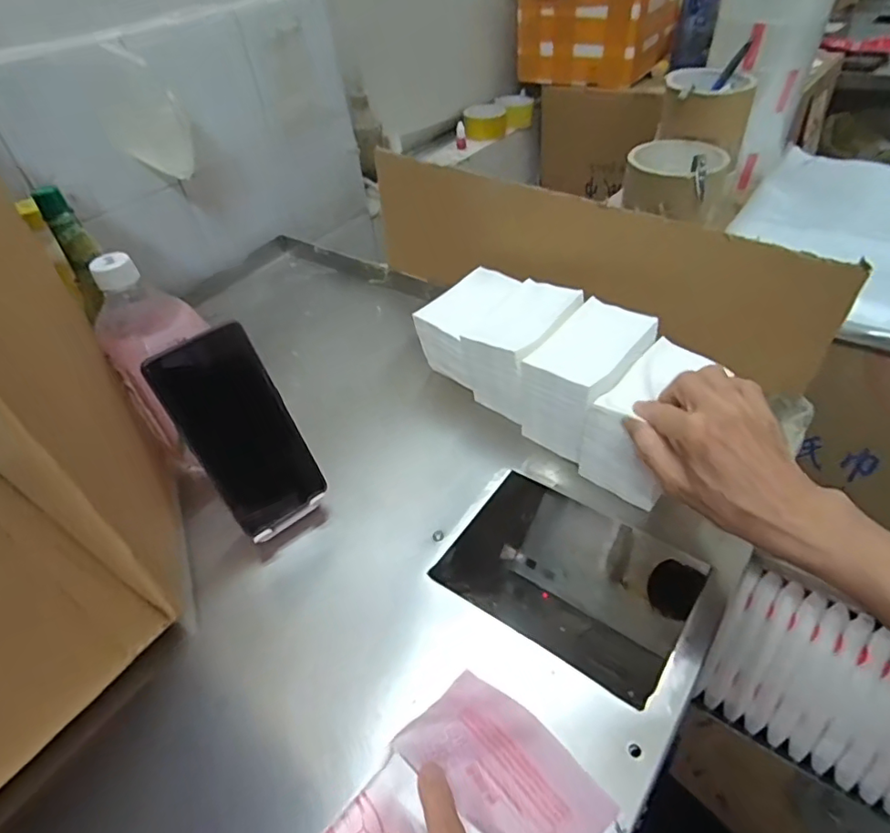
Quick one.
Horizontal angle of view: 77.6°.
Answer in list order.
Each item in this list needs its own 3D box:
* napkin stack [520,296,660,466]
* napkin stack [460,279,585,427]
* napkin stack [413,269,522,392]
[{"bbox_3d":[0.124,-0.032,0.488,0.110,0.089,0.072,-37,50,-27],"label":"napkin stack"},{"bbox_3d":[0.076,-0.063,0.532,0.076,0.091,0.108,31,55,34],"label":"napkin stack"},{"bbox_3d":[0.027,-0.086,0.578,0.068,0.092,0.107,27,53,31],"label":"napkin stack"}]

